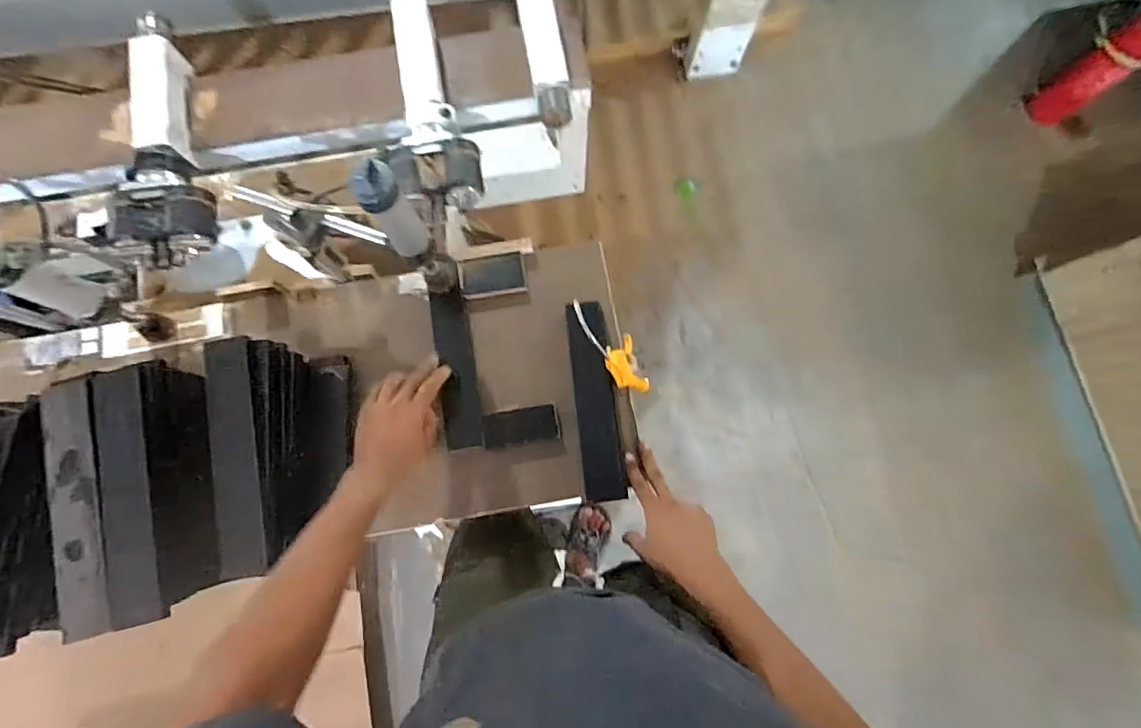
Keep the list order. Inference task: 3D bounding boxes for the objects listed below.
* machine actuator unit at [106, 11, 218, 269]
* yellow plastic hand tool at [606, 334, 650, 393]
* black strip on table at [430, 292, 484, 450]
[{"bbox_3d":[-0.672,-0.379,0.830,0.131,0.085,0.457,-14,80,-4],"label":"machine actuator unit"},{"bbox_3d":[0.075,0.004,0.761,0.030,0.125,0.088,-12,88,28],"label":"yellow plastic hand tool"},{"bbox_3d":[-0.173,0.010,0.789,0.056,0.011,0.234,-8,89,1],"label":"black strip on table"}]

